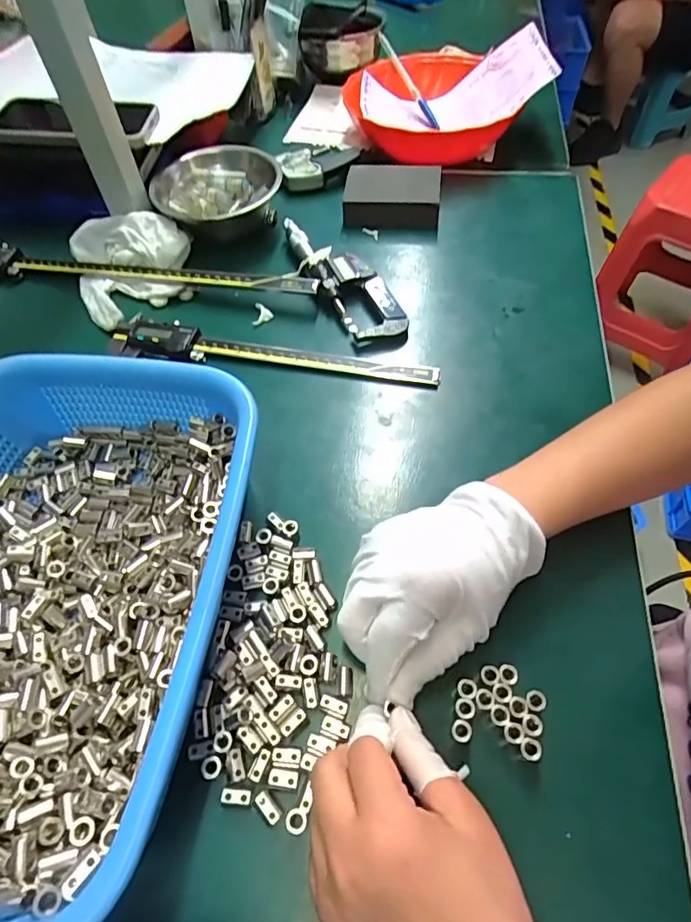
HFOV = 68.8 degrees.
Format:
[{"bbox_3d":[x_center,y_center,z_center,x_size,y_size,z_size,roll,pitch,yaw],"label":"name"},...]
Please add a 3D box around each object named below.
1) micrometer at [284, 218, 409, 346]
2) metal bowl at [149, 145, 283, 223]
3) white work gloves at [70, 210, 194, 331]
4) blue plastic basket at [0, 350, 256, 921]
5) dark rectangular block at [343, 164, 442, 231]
[{"bbox_3d":[-0.006,-0.167,0.452,0.051,0.026,0.169,-27,59,-14],"label":"micrometer"},{"bbox_3d":[-0.124,-0.264,0.505,0.109,0.050,0.119,-1,56,2],"label":"metal bowl"},{"bbox_3d":[-0.199,-0.189,0.472,0.107,0.039,0.121,-24,58,-13],"label":"white work gloves"},{"bbox_3d":[-0.175,0.071,0.276,0.204,0.067,0.281,6,56,7],"label":"blue plastic basket"},{"bbox_3d":[0.048,-0.272,0.516,0.096,0.032,0.065,0,56,3],"label":"dark rectangular block"}]

